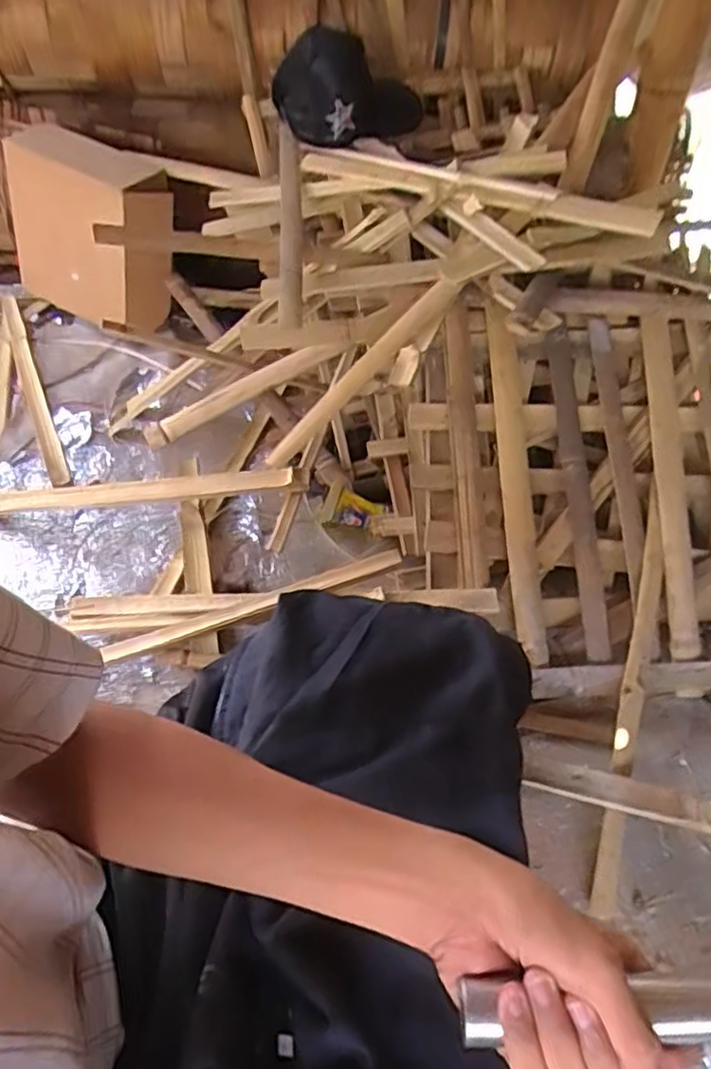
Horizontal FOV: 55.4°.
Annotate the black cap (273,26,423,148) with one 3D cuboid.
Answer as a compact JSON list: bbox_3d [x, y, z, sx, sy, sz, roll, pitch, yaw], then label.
[{"bbox_3d":[-0.010,-0.722,1.098,0.244,0.141,0.244,1,44,-1],"label":"black cap"}]

